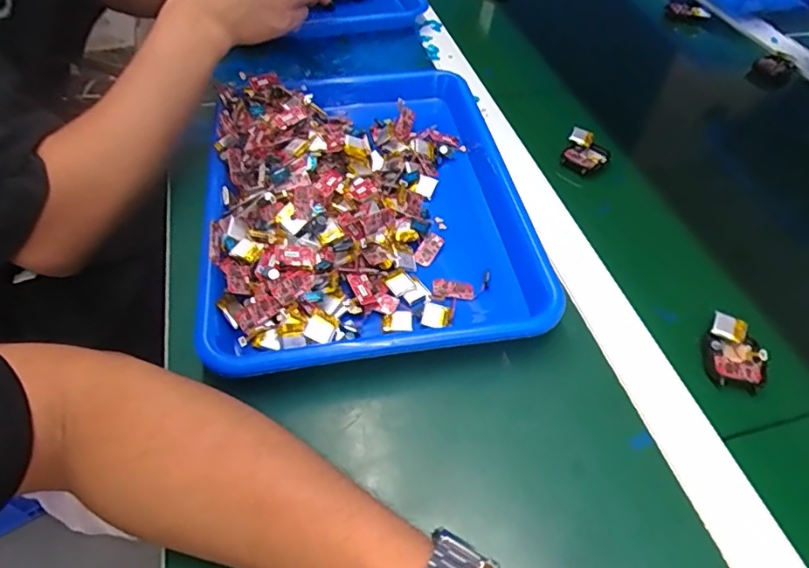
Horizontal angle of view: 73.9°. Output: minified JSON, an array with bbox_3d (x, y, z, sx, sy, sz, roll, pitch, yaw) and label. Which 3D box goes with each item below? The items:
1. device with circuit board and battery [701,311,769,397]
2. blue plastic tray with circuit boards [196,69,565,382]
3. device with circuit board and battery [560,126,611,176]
[{"bbox_3d":[0.235,0.049,0.382,0.039,0.012,0.053,18,52,13],"label":"device with circuit board and battery"},{"bbox_3d":[-0.033,-0.081,0.449,0.257,0.047,0.331,-7,50,-8],"label":"blue plastic tray with circuit boards"},{"bbox_3d":[0.178,-0.130,0.529,0.044,0.014,0.053,42,64,12],"label":"device with circuit board and battery"}]

